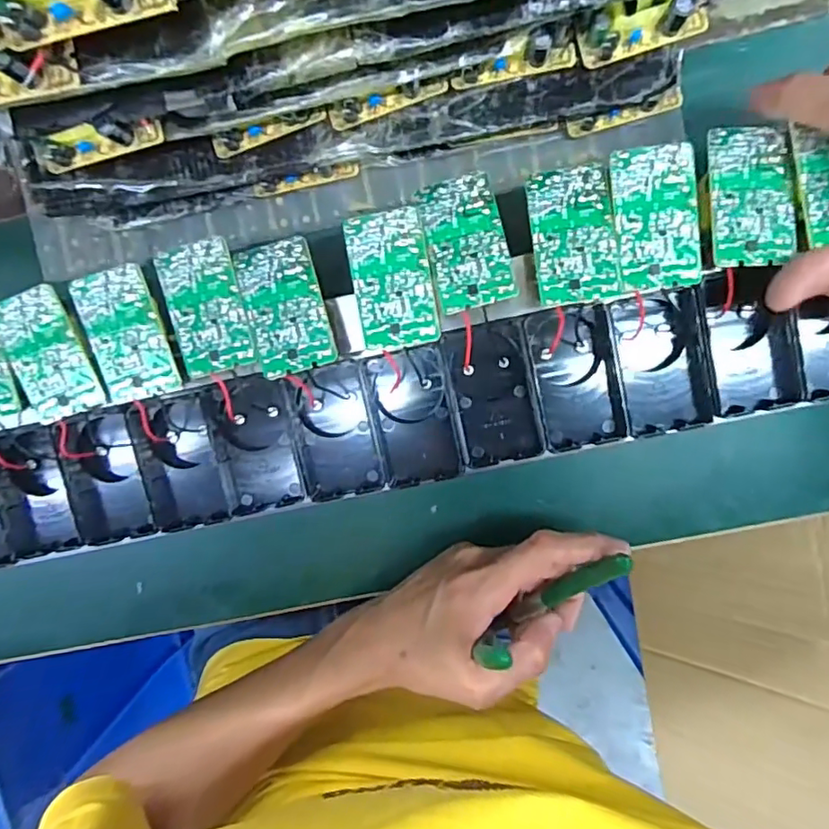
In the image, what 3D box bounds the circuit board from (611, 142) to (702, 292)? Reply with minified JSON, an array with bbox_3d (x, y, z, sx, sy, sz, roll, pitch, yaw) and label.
[{"bbox_3d":[0.111,-0.091,0.267,0.036,0.004,0.064,-7,96,4],"label":"circuit board"}]

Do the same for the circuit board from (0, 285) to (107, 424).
[{"bbox_3d":[-0.186,-0.030,0.291,0.037,0.005,0.063,-18,95,5],"label":"circuit board"}]

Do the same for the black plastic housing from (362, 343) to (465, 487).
[{"bbox_3d":[0.000,0.001,0.309,0.042,0.009,0.070,-11,96,5],"label":"black plastic housing"}]

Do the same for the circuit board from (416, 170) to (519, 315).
[{"bbox_3d":[0.025,-0.083,0.279,0.036,0.012,0.062,-14,96,5],"label":"circuit board"}]

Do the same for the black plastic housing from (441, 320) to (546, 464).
[{"bbox_3d":[0.042,-0.011,0.305,0.043,0.014,0.071,-10,96,5],"label":"black plastic housing"}]

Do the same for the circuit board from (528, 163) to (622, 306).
[{"bbox_3d":[0.074,-0.084,0.271,0.037,0.011,0.061,-7,96,4],"label":"circuit board"}]

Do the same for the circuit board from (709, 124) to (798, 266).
[{"bbox_3d":[0.154,-0.099,0.263,0.036,0.012,0.062,-1,96,4],"label":"circuit board"}]

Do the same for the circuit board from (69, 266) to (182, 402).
[{"bbox_3d":[-0.144,-0.040,0.288,0.037,0.006,0.062,-11,96,5],"label":"circuit board"}]

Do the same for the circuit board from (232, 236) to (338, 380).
[{"bbox_3d":[-0.063,-0.052,0.281,0.037,0.007,0.063,-15,95,5],"label":"circuit board"}]

